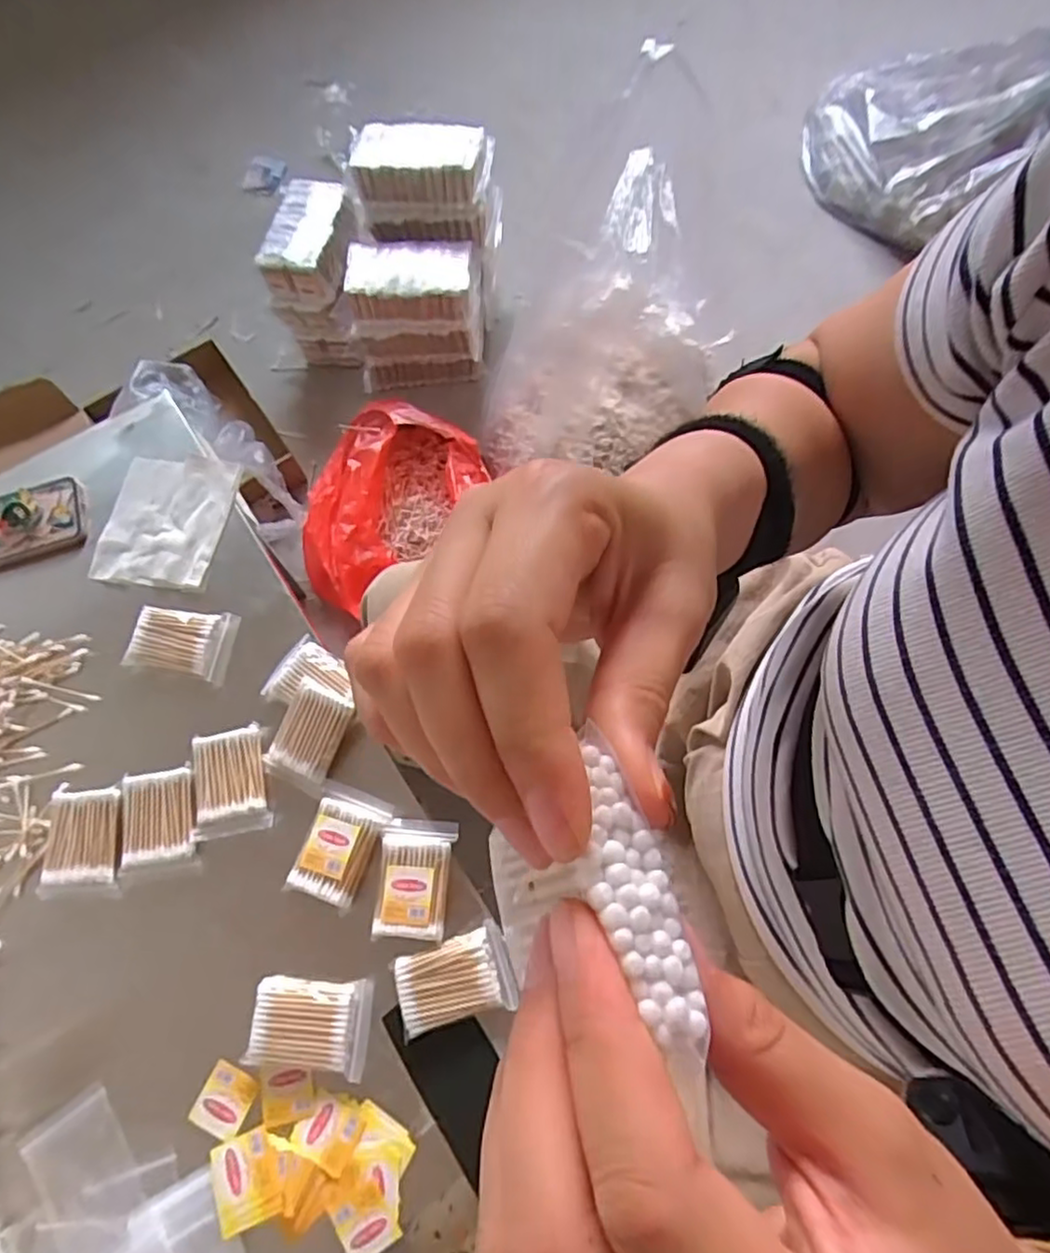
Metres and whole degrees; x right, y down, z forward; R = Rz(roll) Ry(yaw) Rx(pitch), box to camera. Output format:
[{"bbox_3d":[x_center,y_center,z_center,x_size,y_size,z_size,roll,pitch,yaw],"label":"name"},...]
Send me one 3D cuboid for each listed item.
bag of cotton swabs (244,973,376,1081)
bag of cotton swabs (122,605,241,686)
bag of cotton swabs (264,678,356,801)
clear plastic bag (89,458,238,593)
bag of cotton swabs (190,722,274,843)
[{"bbox_3d":[-0.164,0.304,0.521,0.086,0.017,0.061,2,69,2],"label":"bag of cotton swabs"},{"bbox_3d":[-0.318,0.014,0.626,0.086,0.016,0.065,4,70,3],"label":"bag of cotton swabs"},{"bbox_3d":[-0.185,0.092,0.581,0.056,0.019,0.082,24,72,10],"label":"bag of cotton swabs"},{"bbox_3d":[-0.361,-0.108,0.687,0.119,0.013,0.144,4,70,3],"label":"clear plastic bag"},{"bbox_3d":[-0.254,0.132,0.582,0.062,0.012,0.088,-11,70,-3],"label":"bag of cotton swabs"}]

